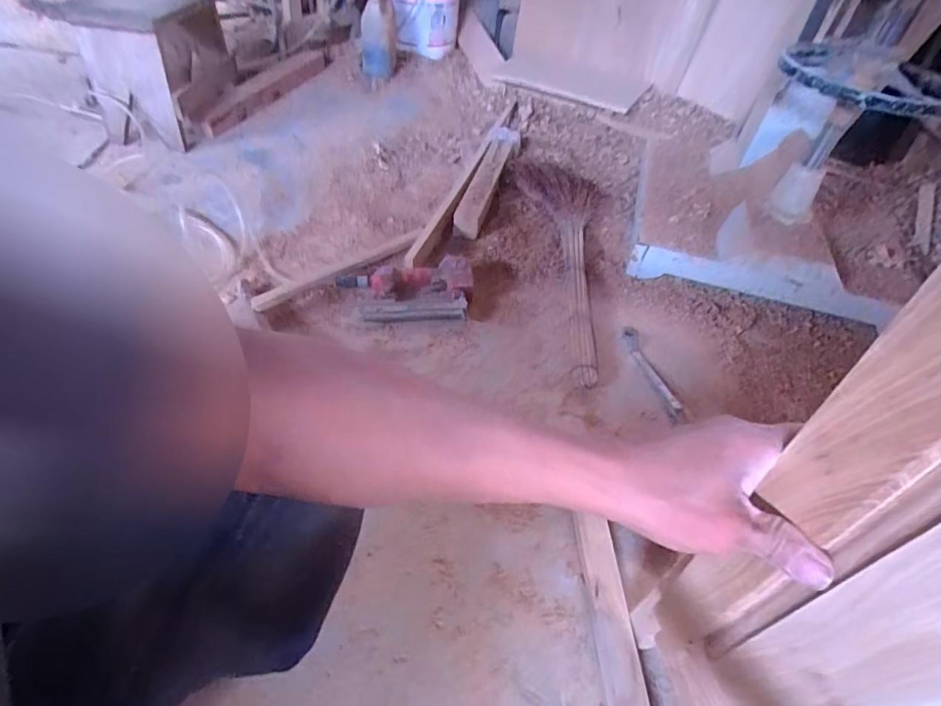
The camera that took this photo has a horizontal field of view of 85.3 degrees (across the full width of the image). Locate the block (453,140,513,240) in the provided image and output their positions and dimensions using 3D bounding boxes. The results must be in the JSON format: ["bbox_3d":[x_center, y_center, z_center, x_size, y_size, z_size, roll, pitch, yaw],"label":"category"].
[{"bbox_3d":[0.040,-0.461,1.331,0.074,0.076,0.421,12,45,5],"label":"block"}]

